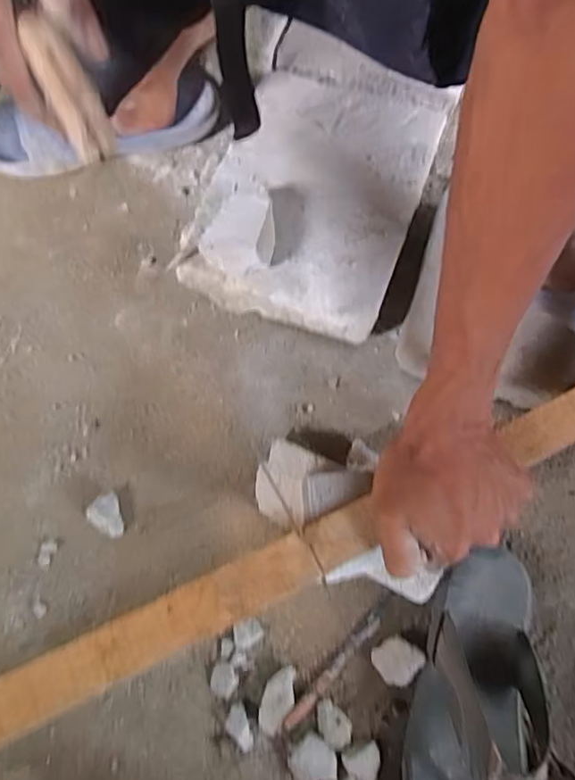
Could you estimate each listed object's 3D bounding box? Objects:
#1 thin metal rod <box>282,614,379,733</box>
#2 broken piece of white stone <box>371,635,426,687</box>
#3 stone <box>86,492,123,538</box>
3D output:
[{"bbox_3d":[0.043,0.260,0.510,0.012,0.004,0.126,42,79,9],"label":"thin metal rod"},{"bbox_3d":[0.101,0.249,0.509,0.041,0.015,0.037,-44,80,-11],"label":"broken piece of white stone"},{"bbox_3d":[-0.177,0.123,0.534,0.028,0.018,0.042,-15,77,-5],"label":"stone"}]

